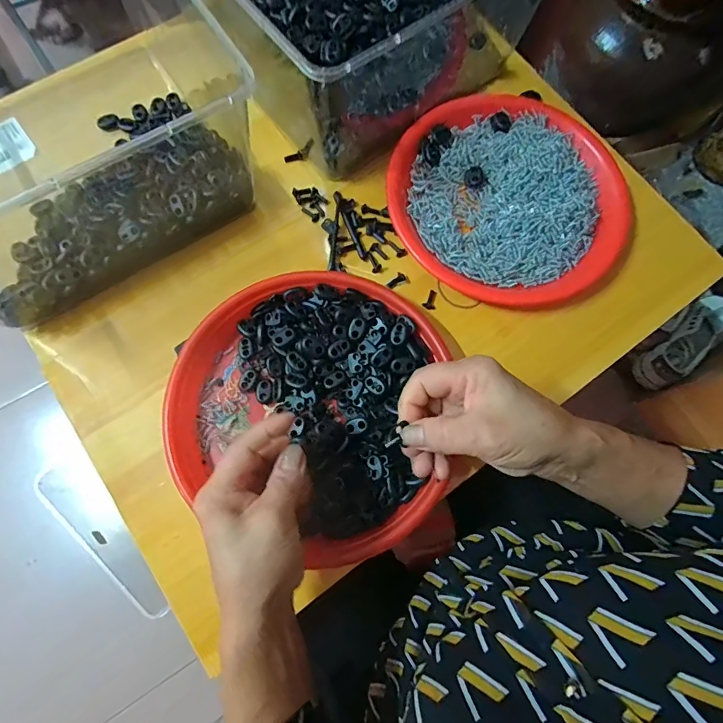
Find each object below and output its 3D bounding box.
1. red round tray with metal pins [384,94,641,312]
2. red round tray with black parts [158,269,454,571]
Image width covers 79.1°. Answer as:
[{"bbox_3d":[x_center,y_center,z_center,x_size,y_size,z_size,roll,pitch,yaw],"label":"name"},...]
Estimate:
[{"bbox_3d":[0.140,-0.162,0.427,0.225,0.028,0.214,1,74,-2],"label":"red round tray with metal pins"},{"bbox_3d":[-0.051,0.036,0.367,0.224,0.034,0.230,1,74,-2],"label":"red round tray with black parts"}]

